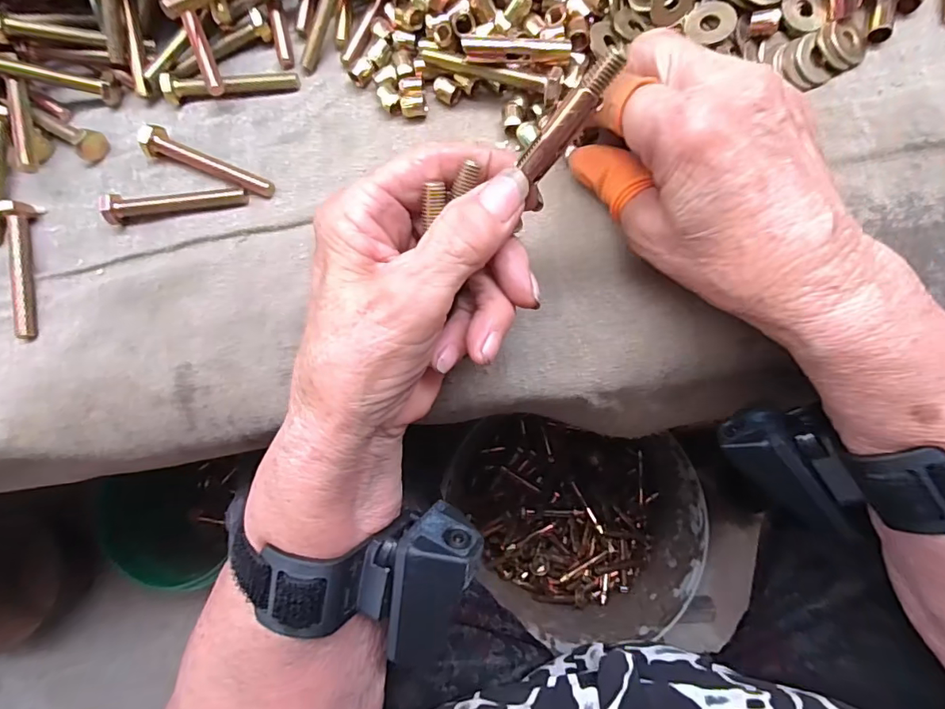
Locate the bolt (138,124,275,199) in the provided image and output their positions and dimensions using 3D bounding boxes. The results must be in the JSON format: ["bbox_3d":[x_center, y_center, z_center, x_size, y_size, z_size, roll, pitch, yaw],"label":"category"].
[{"bbox_3d":[-0.127,-0.091,0.234,0.065,0.014,0.013,23,85,7],"label":"bolt"}]

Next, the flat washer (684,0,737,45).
[{"bbox_3d":[0.107,-0.149,0.221,0.020,0.004,0.020,-2,85,20],"label":"flat washer"}]

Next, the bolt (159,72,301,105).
[{"bbox_3d":[-0.119,-0.133,0.240,0.065,0.012,0.012,-5,82,4],"label":"bolt"}]

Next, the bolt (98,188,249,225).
[{"bbox_3d":[-0.143,-0.074,0.234,0.069,0.014,0.012,-10,82,3],"label":"bolt"}]

